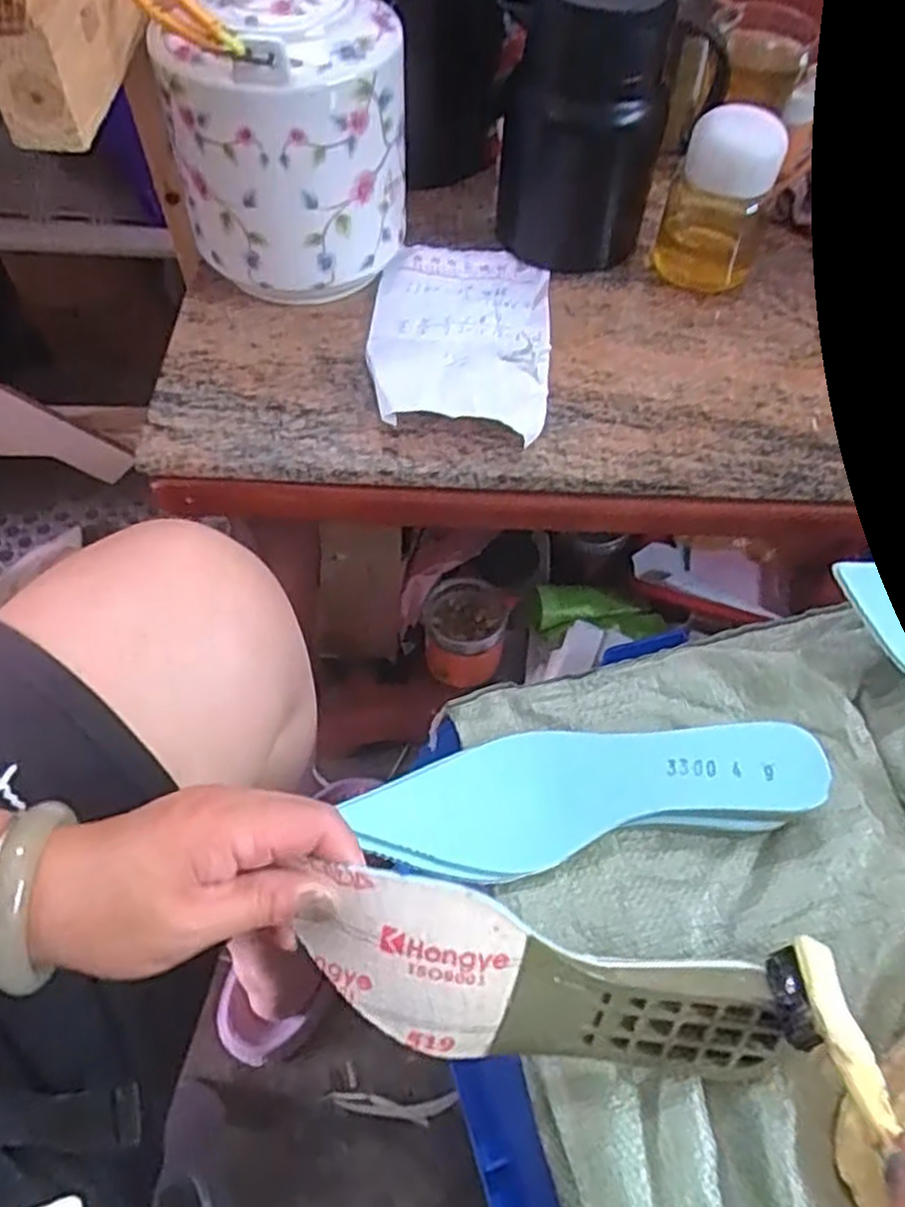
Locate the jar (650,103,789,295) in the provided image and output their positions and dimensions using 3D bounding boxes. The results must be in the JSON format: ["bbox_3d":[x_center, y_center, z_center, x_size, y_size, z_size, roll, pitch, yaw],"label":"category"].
[{"bbox_3d":[0.189,-0.283,0.566,0.069,0.114,0.055,15,58,8],"label":"jar"}]

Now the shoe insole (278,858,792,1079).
[{"bbox_3d":[0.039,0.163,0.344,0.211,0.076,0.030,18,17,-10],"label":"shoe insole"}]

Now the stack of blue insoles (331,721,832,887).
[{"bbox_3d":[0.072,0.099,0.433,0.245,0.028,0.075,-8,58,-7],"label":"stack of blue insoles"}]

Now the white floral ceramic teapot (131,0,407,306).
[{"bbox_3d":[-0.107,-0.312,0.527,0.146,0.187,0.138,-2,57,-3],"label":"white floral ceramic teapot"}]

